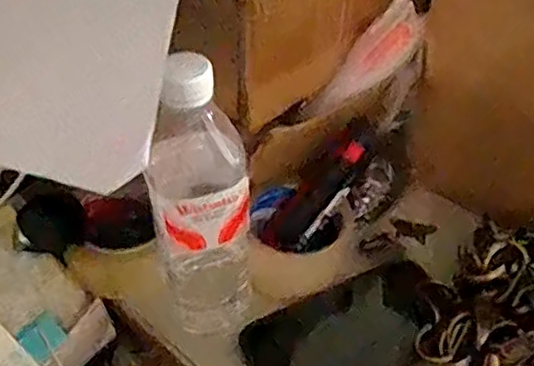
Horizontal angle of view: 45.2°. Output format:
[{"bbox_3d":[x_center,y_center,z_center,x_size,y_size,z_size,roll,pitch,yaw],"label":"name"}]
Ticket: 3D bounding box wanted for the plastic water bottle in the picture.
[{"bbox_3d":[-0.042,0.010,0.416,0.059,0.194,0.051,0,44,-1],"label":"plastic water bottle"}]

